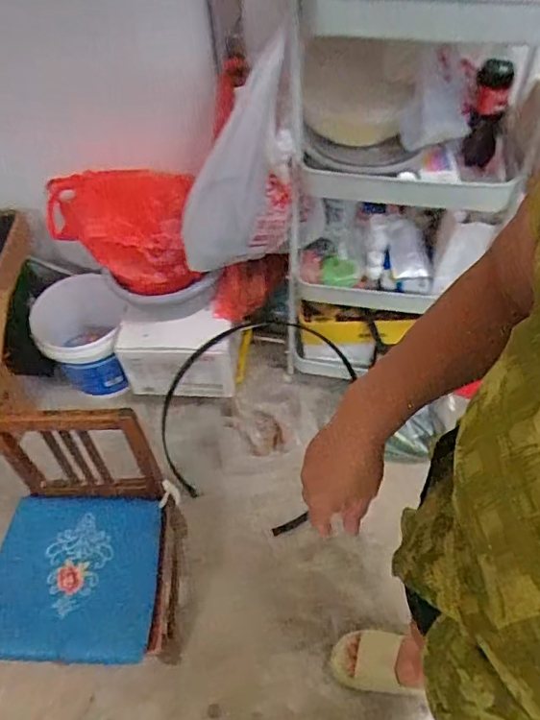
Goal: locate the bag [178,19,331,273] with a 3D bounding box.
[{"bbox_3d":[-0.032,-0.343,1.023,0.297,0.381,0.118,-18,55,-10],"label":"bag"}]

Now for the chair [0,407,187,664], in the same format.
[{"bbox_3d":[-0.355,0.360,1.016,0.307,0.480,0.336,-1,54,1],"label":"chair"}]

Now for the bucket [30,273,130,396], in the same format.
[{"bbox_3d":[-0.503,-0.058,1.527,0.246,0.281,0.258,-25,56,-15],"label":"bucket"}]

